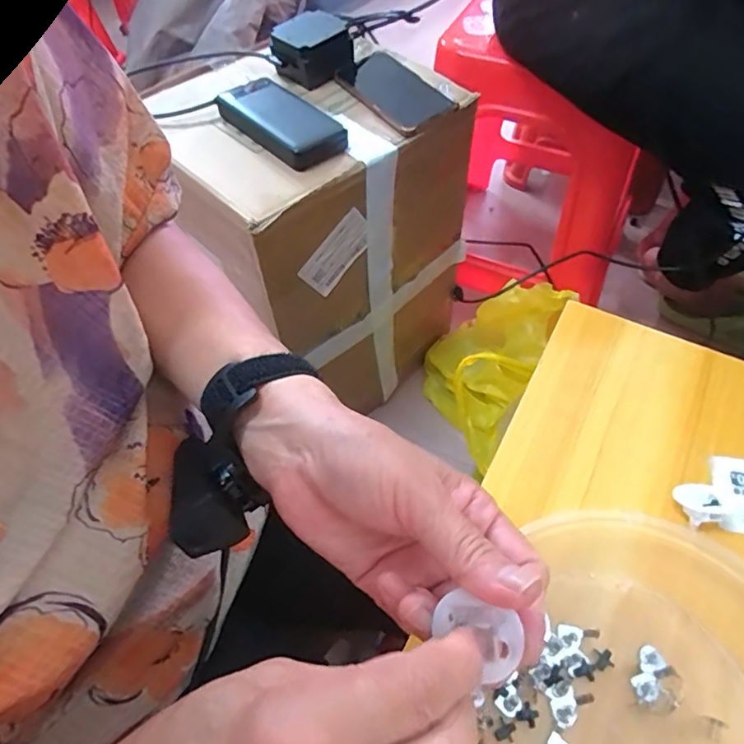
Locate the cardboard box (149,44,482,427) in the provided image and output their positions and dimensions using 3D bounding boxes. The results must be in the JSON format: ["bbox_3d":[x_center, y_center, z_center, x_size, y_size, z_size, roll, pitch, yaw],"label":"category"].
[{"bbox_3d":[-0.042,-0.171,0.776,0.342,0.440,0.225,-35,61,-19],"label":"cardboard box"}]

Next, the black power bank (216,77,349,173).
[{"bbox_3d":[-0.104,-0.278,0.595,0.072,0.025,0.163,-40,62,-22],"label":"black power bank"}]

